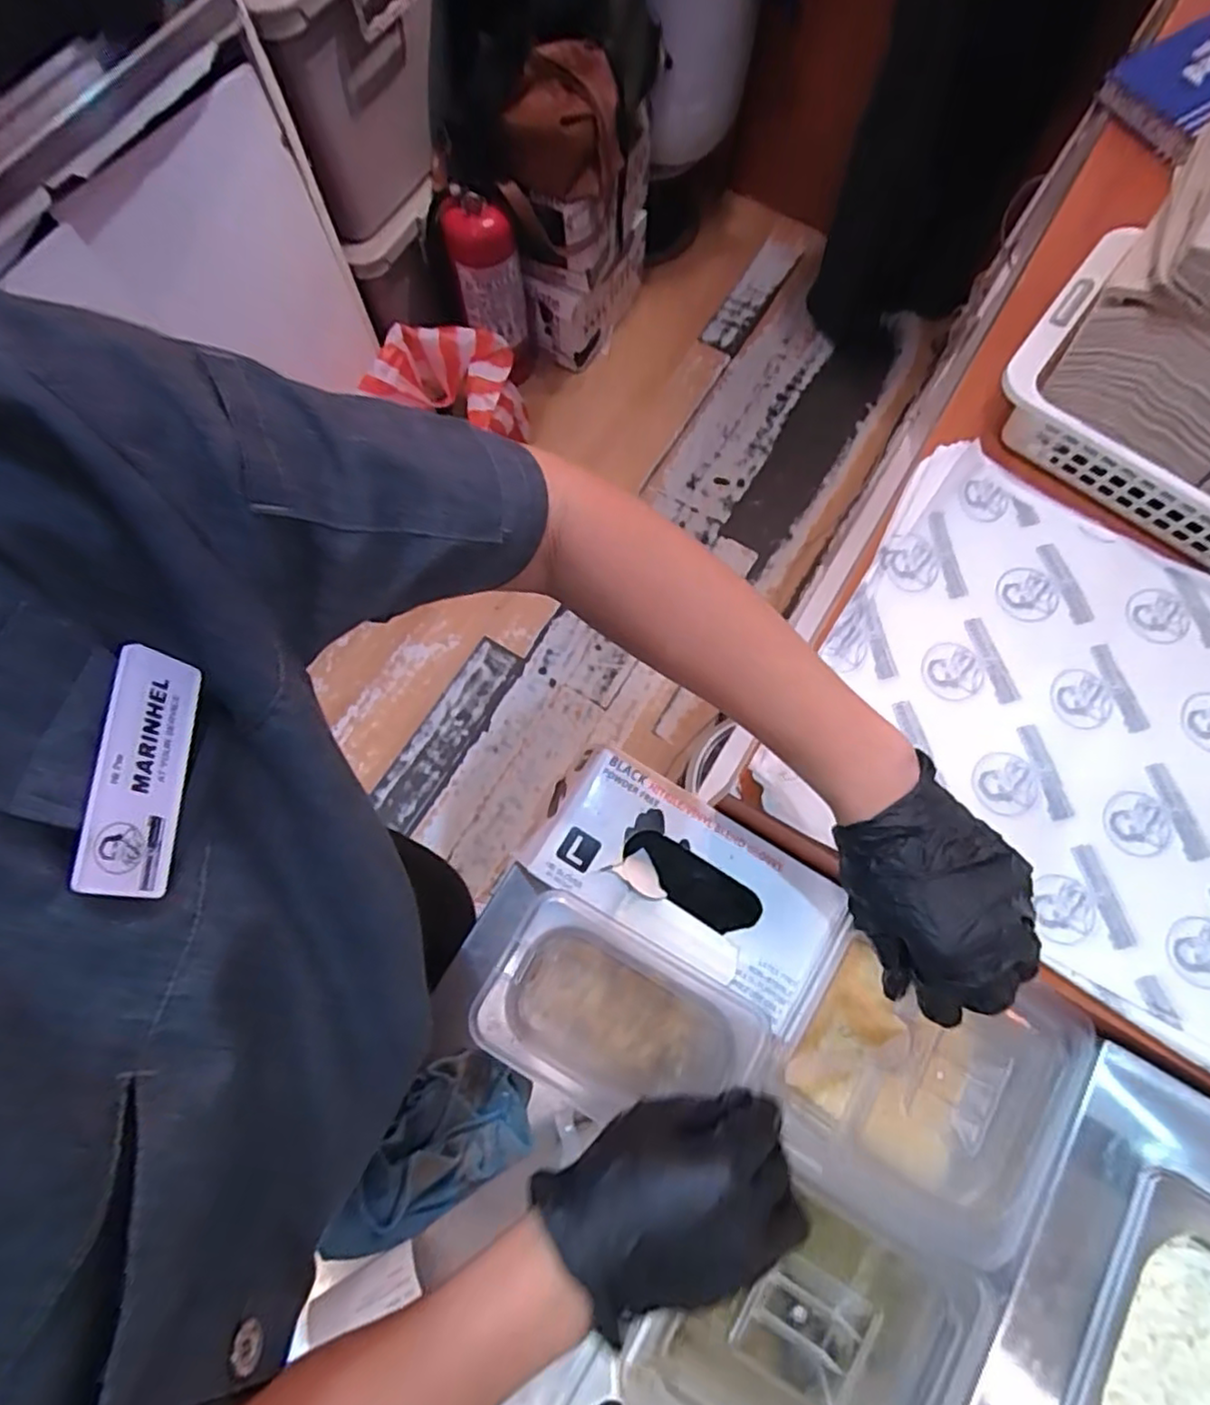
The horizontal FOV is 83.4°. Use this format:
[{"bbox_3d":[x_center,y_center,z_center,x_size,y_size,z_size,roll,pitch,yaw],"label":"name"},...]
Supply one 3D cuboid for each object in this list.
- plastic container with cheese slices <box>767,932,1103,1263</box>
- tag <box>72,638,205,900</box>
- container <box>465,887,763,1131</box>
[{"bbox_3d":[0.201,0.243,0.442,0.156,0.095,0.156,26,75,7],"label":"plastic container with cheese slices"},{"bbox_3d":[-0.141,0.020,0.208,0.006,0.028,0.074,-10,72,21],"label":"tag"},{"bbox_3d":[0.010,0.211,0.454,0.168,0.074,0.102,28,75,8],"label":"container"}]

